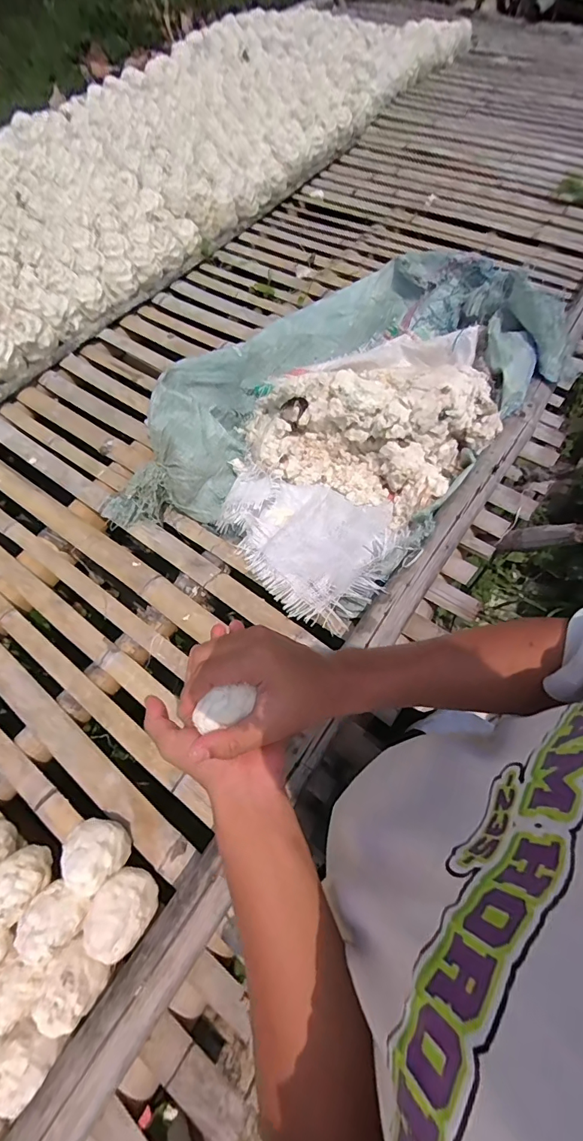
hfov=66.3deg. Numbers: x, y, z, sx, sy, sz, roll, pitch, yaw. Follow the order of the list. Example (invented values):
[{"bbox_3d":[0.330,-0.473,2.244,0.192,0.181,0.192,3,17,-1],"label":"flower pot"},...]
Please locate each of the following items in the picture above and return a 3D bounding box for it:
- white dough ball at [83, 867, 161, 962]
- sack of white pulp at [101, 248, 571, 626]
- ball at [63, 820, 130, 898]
[{"bbox_3d":[-0.185,0.375,0.492,0.062,0.062,0.074,33,67,15],"label":"white dough ball"},{"bbox_3d":[0.100,-0.303,0.822,0.522,0.178,0.811,36,68,17],"label":"sack of white pulp"},{"bbox_3d":[-0.226,0.325,0.519,0.067,0.066,0.064,0,62,-1],"label":"ball"}]

